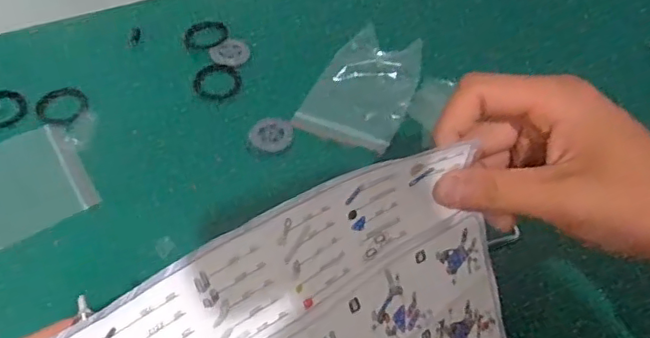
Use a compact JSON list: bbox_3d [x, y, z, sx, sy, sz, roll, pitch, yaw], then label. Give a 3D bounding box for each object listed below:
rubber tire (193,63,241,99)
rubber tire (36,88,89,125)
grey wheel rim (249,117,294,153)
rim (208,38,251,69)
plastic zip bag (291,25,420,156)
[{"bbox_3d":[-0.087,-0.072,0.476,0.038,0.004,0.041,1,53,-2],"label":"rubber tire"},{"bbox_3d":[-0.202,-0.049,0.454,0.037,0.005,0.037,1,53,-2],"label":"rubber tire"},{"bbox_3d":[-0.040,-0.028,0.443,0.032,0.004,0.031,1,53,-2],"label":"grey wheel rim"},{"bbox_3d":[-0.081,-0.101,0.495,0.032,0.004,0.031,1,53,-2],"label":"rim"},{"bbox_3d":[0.031,-0.066,0.465,0.076,0.022,0.105,21,55,13],"label":"plastic zip bag"}]

